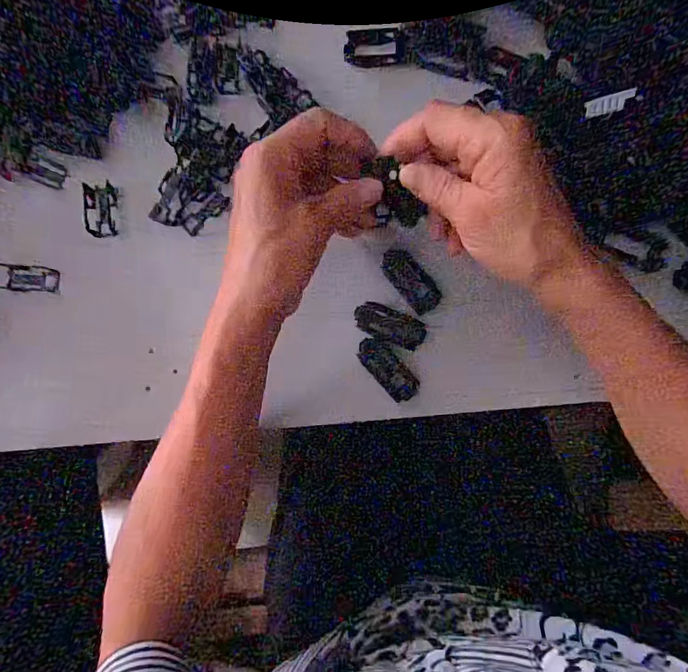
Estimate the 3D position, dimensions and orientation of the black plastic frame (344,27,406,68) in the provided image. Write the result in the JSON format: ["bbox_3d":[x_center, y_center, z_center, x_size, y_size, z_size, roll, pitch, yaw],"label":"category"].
[{"bbox_3d":[0.023,-0.218,0.331,0.045,0.006,0.025,-1,84,-1],"label":"black plastic frame"}]

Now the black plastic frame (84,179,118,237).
[{"bbox_3d":[-0.186,-0.096,0.333,0.019,0.016,0.041,0,84,0],"label":"black plastic frame"}]

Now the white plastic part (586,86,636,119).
[{"bbox_3d":[0.176,-0.154,0.290,0.006,0.030,0.011,6,85,-41],"label":"white plastic part"}]

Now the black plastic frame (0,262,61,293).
[{"bbox_3d":[-0.240,-0.044,0.335,0.047,0.007,0.020,5,84,0],"label":"black plastic frame"}]

